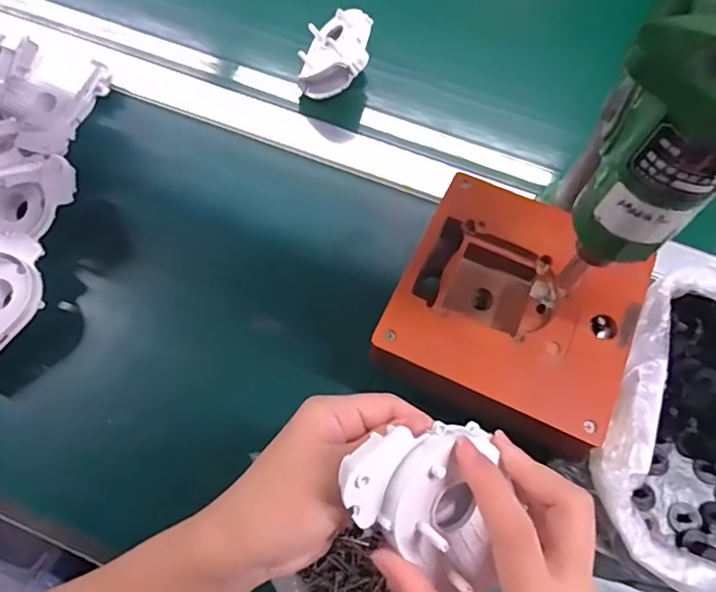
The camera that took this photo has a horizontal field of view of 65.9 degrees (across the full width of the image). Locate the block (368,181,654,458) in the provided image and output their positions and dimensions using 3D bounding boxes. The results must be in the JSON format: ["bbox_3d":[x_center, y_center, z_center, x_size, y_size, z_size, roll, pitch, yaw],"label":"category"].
[{"bbox_3d":[0.106,0.010,0.376,0.151,0.040,0.153,26,67,9],"label":"block"}]

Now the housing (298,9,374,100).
[{"bbox_3d":[-0.021,-0.220,0.507,0.067,0.027,0.075,-6,68,36],"label":"housing"}]

